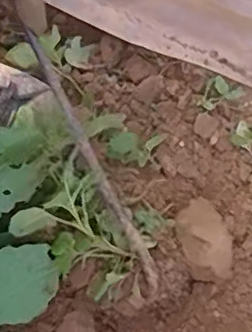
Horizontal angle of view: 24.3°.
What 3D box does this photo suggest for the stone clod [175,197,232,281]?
[{"bbox_3d":[0.063,0.061,0.477,0.039,0.044,0.063,-22,74,-5],"label":"stone clod"}]

